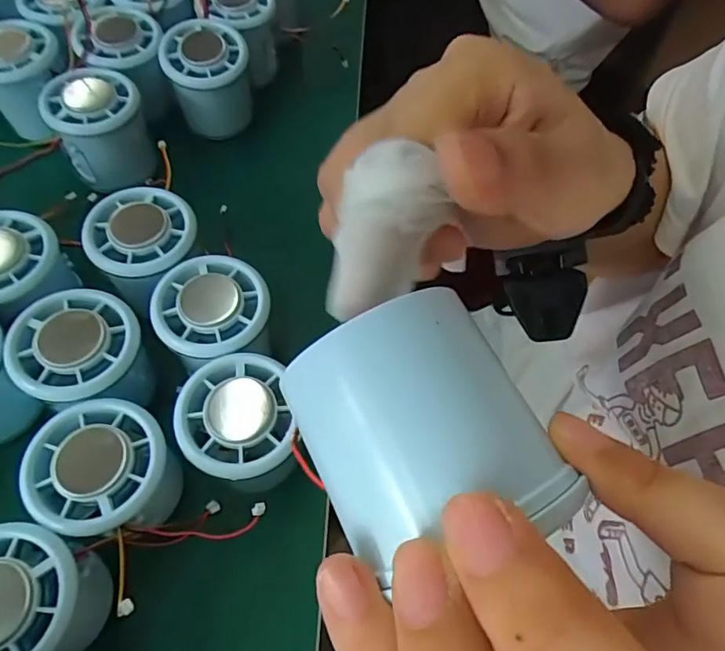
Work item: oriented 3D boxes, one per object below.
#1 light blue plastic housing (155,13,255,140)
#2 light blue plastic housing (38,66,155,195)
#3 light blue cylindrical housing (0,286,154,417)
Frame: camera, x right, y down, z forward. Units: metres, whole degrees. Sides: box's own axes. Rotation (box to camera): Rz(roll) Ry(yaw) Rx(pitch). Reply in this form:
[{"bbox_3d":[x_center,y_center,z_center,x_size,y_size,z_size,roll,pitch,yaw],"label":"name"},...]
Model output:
[{"bbox_3d":[-0.109,-0.173,0.372,0.056,0.060,0.063,-11,63,-10],"label":"light blue plastic housing"},{"bbox_3d":[-0.169,-0.128,0.340,0.053,0.052,0.054,-18,64,-14],"label":"light blue plastic housing"},{"bbox_3d":[-0.136,0.018,0.261,0.055,0.050,0.056,2,61,-3],"label":"light blue cylindrical housing"}]

